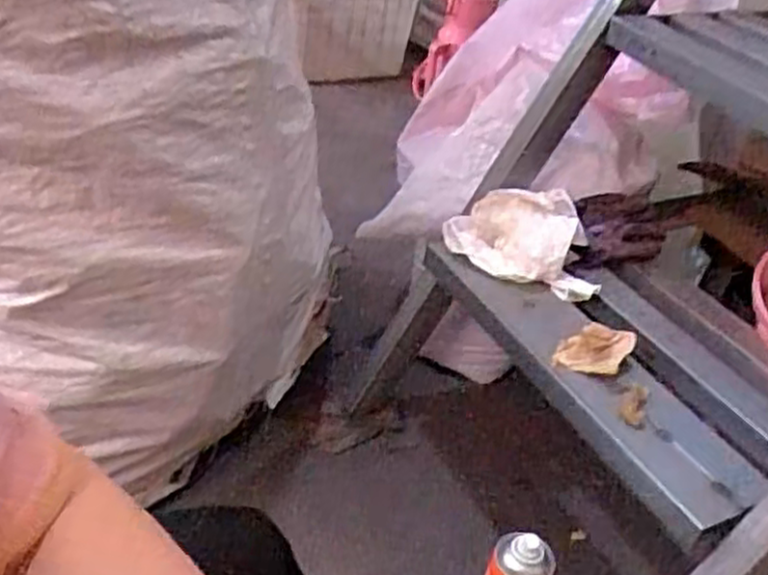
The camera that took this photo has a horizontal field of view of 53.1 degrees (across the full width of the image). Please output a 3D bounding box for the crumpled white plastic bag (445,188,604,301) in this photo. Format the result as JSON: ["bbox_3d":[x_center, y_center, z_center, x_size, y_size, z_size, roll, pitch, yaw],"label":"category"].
[{"bbox_3d":[0.177,-0.071,1.007,0.194,0.085,0.151,7,36,1],"label":"crumpled white plastic bag"}]

